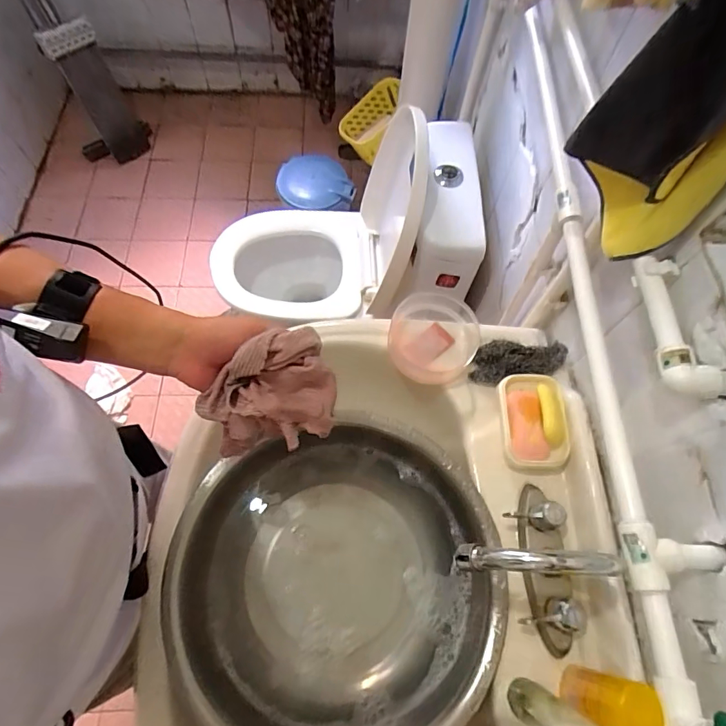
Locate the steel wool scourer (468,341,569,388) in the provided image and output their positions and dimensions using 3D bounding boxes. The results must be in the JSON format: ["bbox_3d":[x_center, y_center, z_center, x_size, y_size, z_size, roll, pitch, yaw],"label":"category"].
[{"bbox_3d":[0.210,-0.004,0.637,0.123,0.023,0.058,-8,66,18],"label":"steel wool scourer"}]

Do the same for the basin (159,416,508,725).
[{"bbox_3d":[-0.024,0.265,0.566,0.363,0.113,0.346,1,67,-2],"label":"basin"}]

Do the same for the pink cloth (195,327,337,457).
[{"bbox_3d":[-0.087,0.033,0.431,0.125,0.101,0.078,-21,70,-11],"label":"pink cloth"}]

